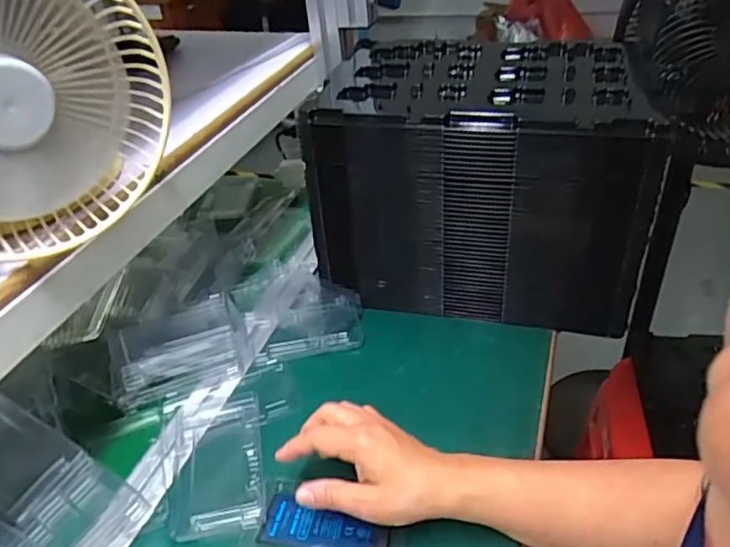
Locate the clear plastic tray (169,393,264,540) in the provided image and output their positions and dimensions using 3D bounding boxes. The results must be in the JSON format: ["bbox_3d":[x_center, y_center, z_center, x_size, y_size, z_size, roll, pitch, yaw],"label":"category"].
[{"bbox_3d":[-0.131,0.164,0.530,0.079,0.012,0.136,-8,38,-8],"label":"clear plastic tray"}]

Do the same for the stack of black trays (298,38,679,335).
[{"bbox_3d":[0.128,-0.102,0.675,0.334,0.239,0.218,10,39,15],"label":"stack of black trays"}]

